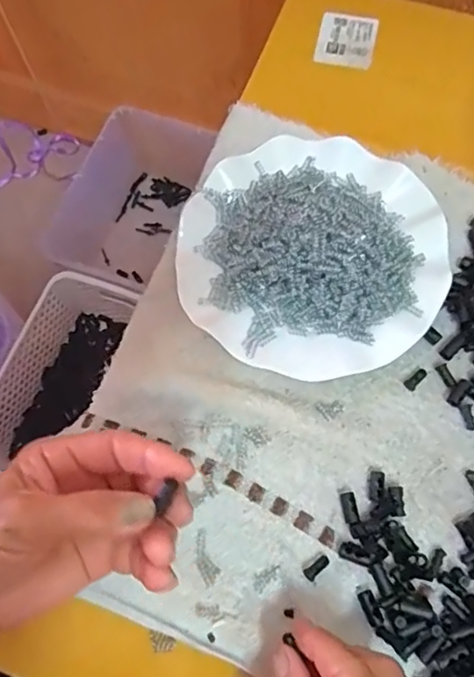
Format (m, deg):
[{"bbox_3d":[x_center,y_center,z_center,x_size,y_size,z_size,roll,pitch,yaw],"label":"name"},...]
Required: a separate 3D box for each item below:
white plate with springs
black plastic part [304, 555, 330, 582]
[{"bbox_3d":[0.051,-0.065,0.376,0.179,0.046,0.180,0,71,1],"label":"white plate with springs"},{"bbox_3d":[0.048,0.137,0.326,0.017,0.004,0.008,-32,72,-26],"label":"black plastic part"}]

